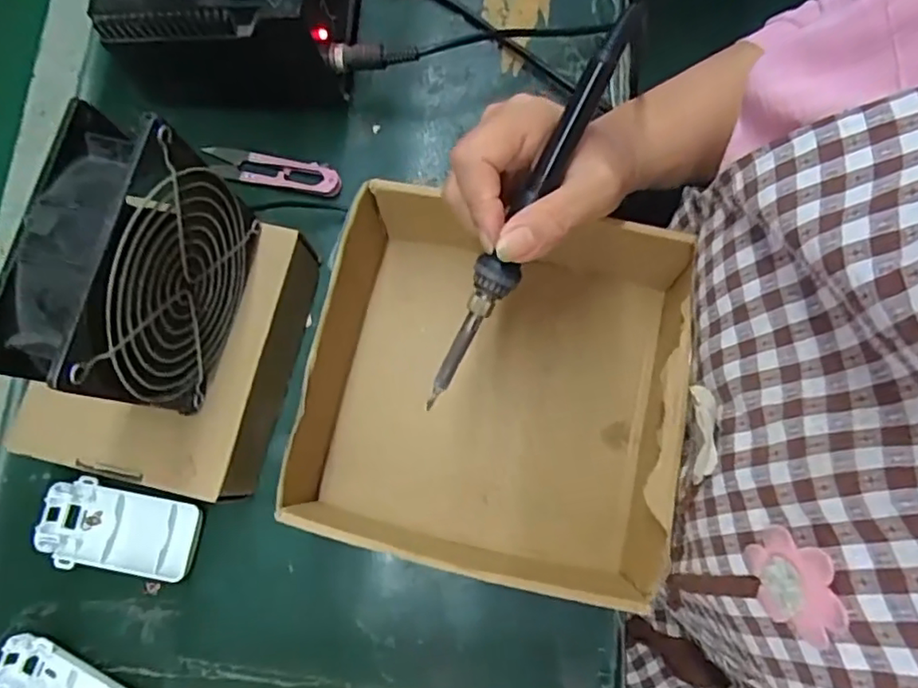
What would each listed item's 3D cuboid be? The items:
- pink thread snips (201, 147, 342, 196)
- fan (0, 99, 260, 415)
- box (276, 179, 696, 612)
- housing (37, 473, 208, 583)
[{"bbox_3d":[-0.131,-0.123,0.439,0.103,0.008,0.023,13,78,5],"label":"pink thread snips"},{"bbox_3d":[-0.154,-0.032,0.306,0.049,0.114,0.117,11,78,4],"label":"fan"},{"bbox_3d":[0.025,0.020,0.372,0.224,0.060,0.226,10,78,4],"label":"box"},{"bbox_3d":[-0.208,0.114,0.385,0.094,0.012,0.049,13,78,4],"label":"housing"}]

